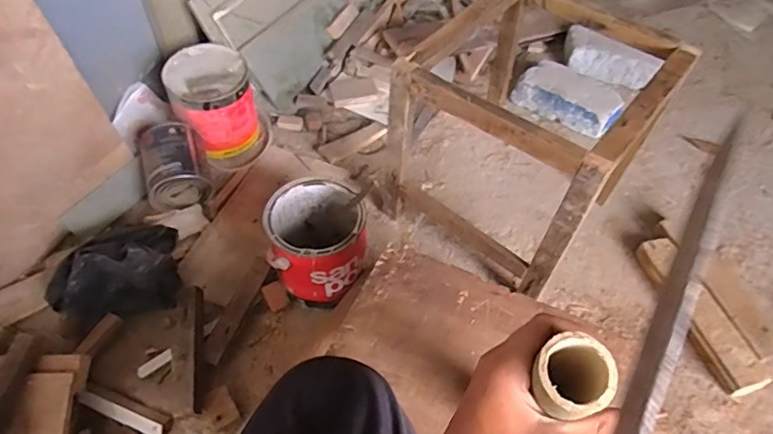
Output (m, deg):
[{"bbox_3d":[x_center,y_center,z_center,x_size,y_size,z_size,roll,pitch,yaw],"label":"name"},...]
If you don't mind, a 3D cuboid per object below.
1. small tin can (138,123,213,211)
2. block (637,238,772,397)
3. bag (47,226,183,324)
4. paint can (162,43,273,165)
[{"bbox_3d":[-0.380,-0.087,0.971,0.110,0.107,0.118,-16,54,-14],"label":"small tin can"},{"bbox_3d":[0.496,0.149,0.860,0.069,0.047,0.268,-15,54,-13],"label":"block"},{"bbox_3d":[-0.408,0.085,0.834,0.184,0.129,0.096,-15,54,-13],"label":"bag"},{"bbox_3d":[-0.324,-0.217,1.052,0.154,0.170,0.160,1,52,-1],"label":"paint can"}]

